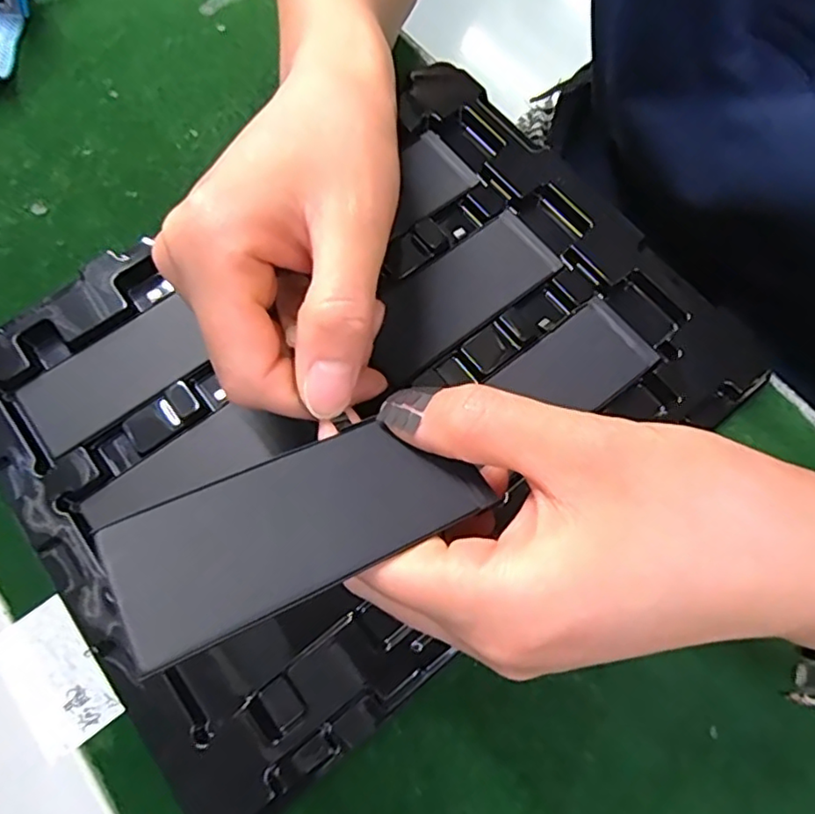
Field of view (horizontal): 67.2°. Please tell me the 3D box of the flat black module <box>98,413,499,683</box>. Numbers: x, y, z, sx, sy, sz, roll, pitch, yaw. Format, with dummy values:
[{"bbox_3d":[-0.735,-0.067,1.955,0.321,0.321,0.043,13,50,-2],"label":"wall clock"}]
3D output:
[{"bbox_3d":[-0.026,0.028,0.154,0.090,0.004,0.037,-21,59,-25],"label":"flat black module"}]

